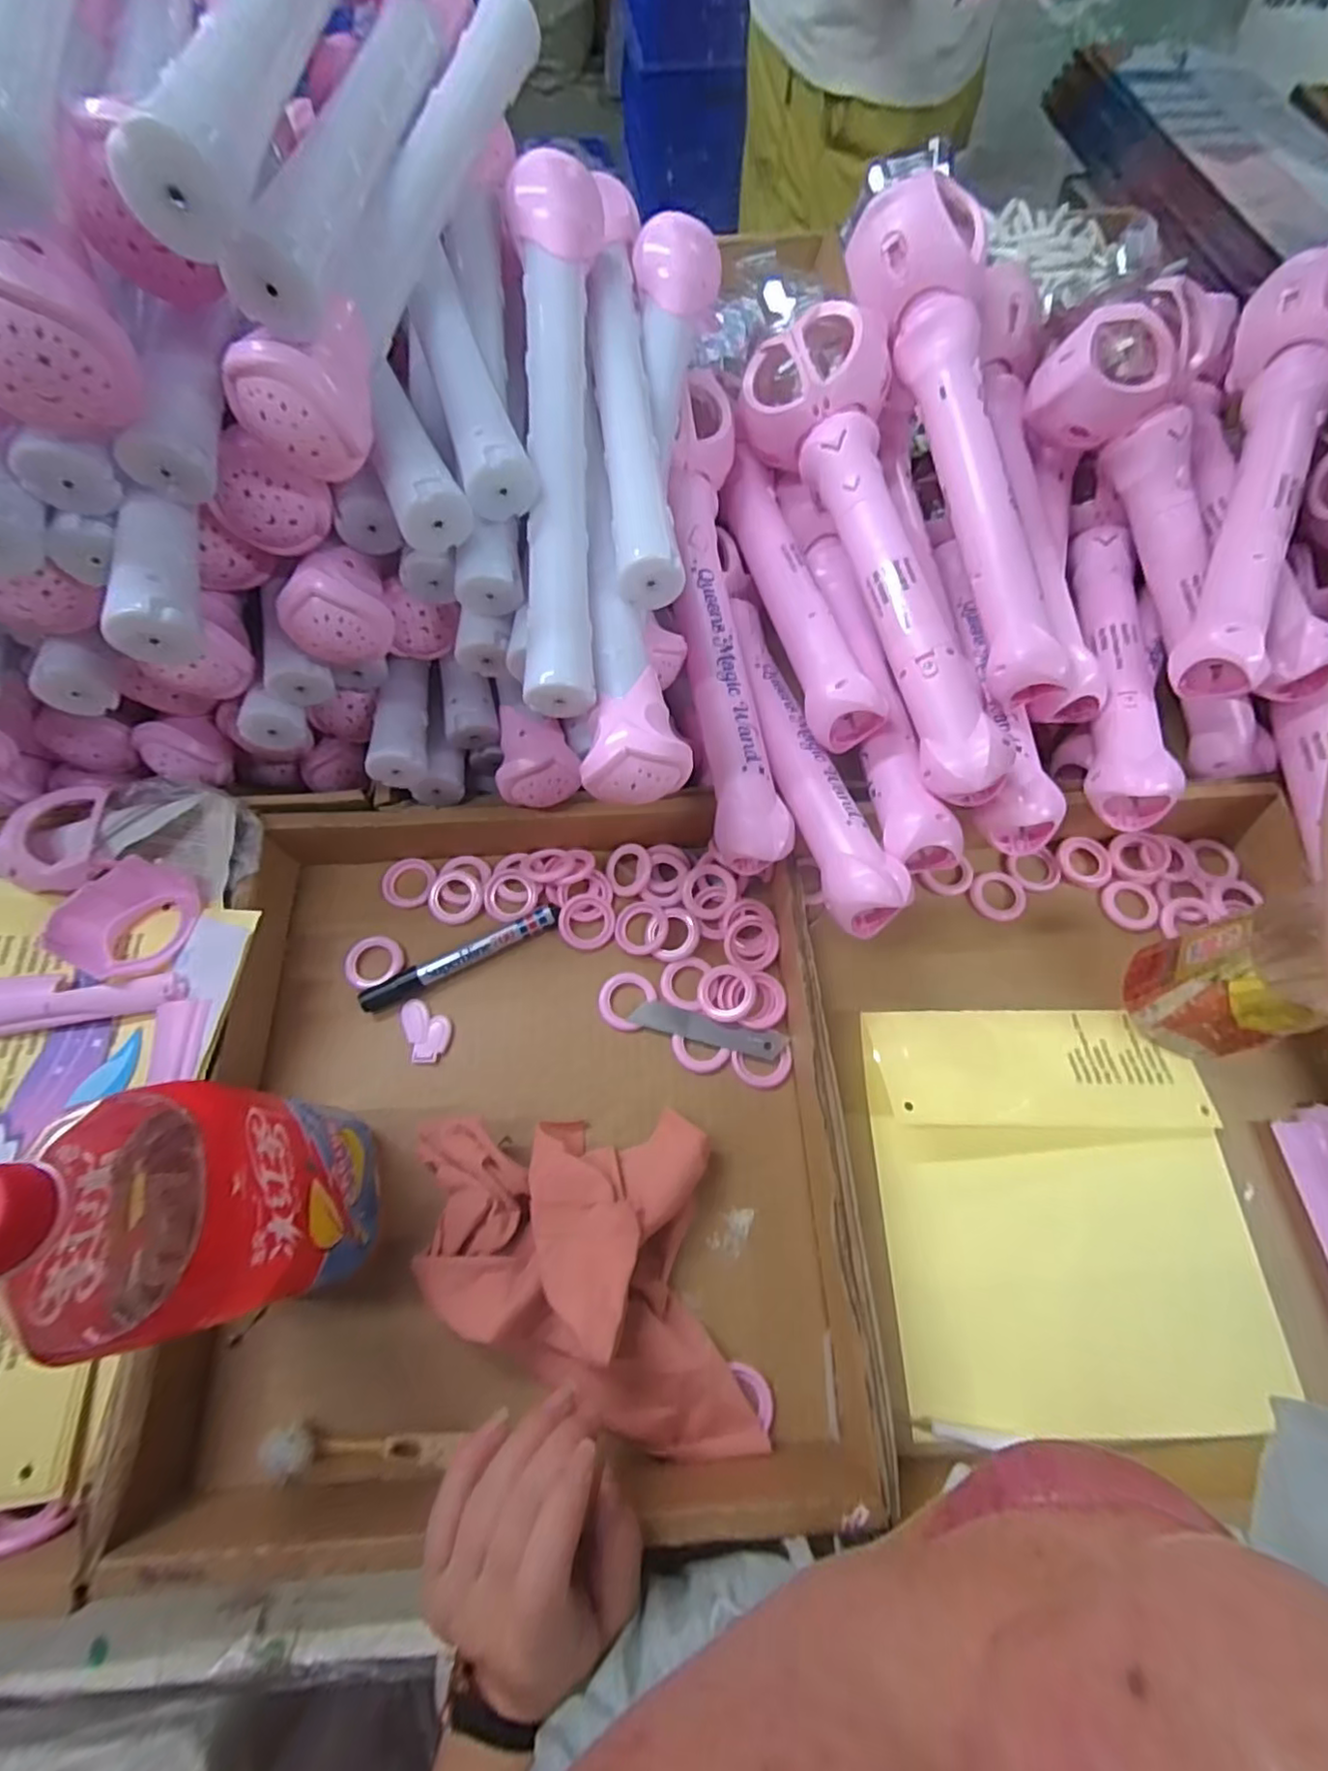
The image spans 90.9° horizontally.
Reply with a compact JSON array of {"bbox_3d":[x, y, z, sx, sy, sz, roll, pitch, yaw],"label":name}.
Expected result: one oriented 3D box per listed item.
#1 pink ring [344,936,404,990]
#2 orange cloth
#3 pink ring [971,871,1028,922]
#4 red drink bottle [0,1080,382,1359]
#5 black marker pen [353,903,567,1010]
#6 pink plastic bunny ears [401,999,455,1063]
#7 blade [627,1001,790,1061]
[{"bbox_3d":[-0.192,0.050,0.433,0.036,0.009,0.036,0,67,-1],"label":"pink ring"},{"bbox_3d":[-0.048,0.198,0.341,0.161,0.059,0.157,-8,68,-4],"label":"orange cloth"},{"bbox_3d":[0.235,0.007,0.459,0.038,0.005,0.036,0,67,-1],"label":"pink ring"},{"bbox_3d":[-0.194,0.137,0.276,0.077,0.221,0.088,-9,68,-4],"label":"red drink bottle"},{"bbox_3d":[-0.131,0.047,0.430,0.134,0.016,0.014,-25,70,-11],"label":"black marker pen"},{"bbox_3d":[-0.150,0.091,0.417,0.028,0.007,0.041,-21,69,-9],"label":"pink plastic bunny ears"},{"bbox_3d":[0.028,0.092,0.417,0.096,0.004,0.017,14,68,5],"label":"blade"}]

